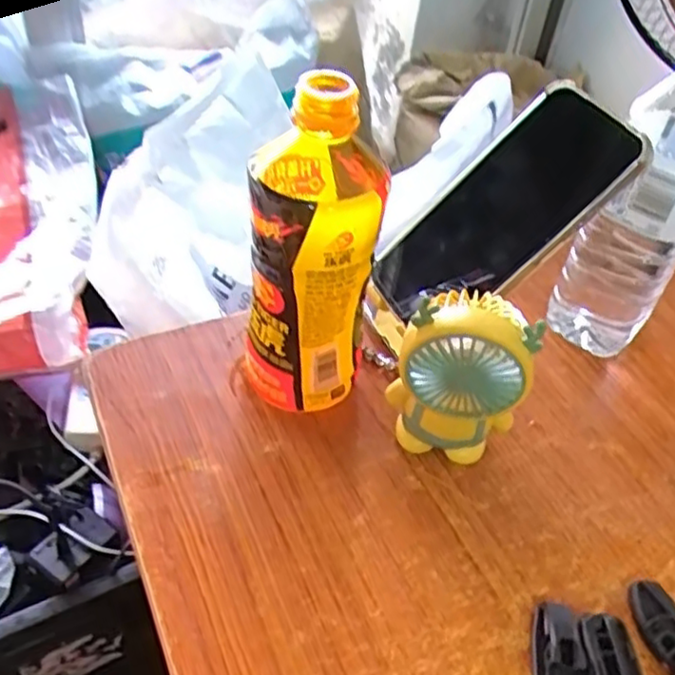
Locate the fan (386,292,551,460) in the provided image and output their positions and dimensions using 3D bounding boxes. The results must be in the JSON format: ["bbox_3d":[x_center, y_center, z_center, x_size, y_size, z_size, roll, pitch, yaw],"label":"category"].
[{"bbox_3d":[0.065,0.025,0.367,0.065,0.110,0.034,11,44,4],"label":"fan"}]

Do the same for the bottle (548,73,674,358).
[{"bbox_3d":[0.185,-0.073,0.406,0.061,0.214,0.052,25,47,18],"label":"bottle"}]

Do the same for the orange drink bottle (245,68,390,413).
[{"bbox_3d":[-0.014,-0.046,0.373,0.065,0.186,0.079,4,44,-3],"label":"orange drink bottle"}]

